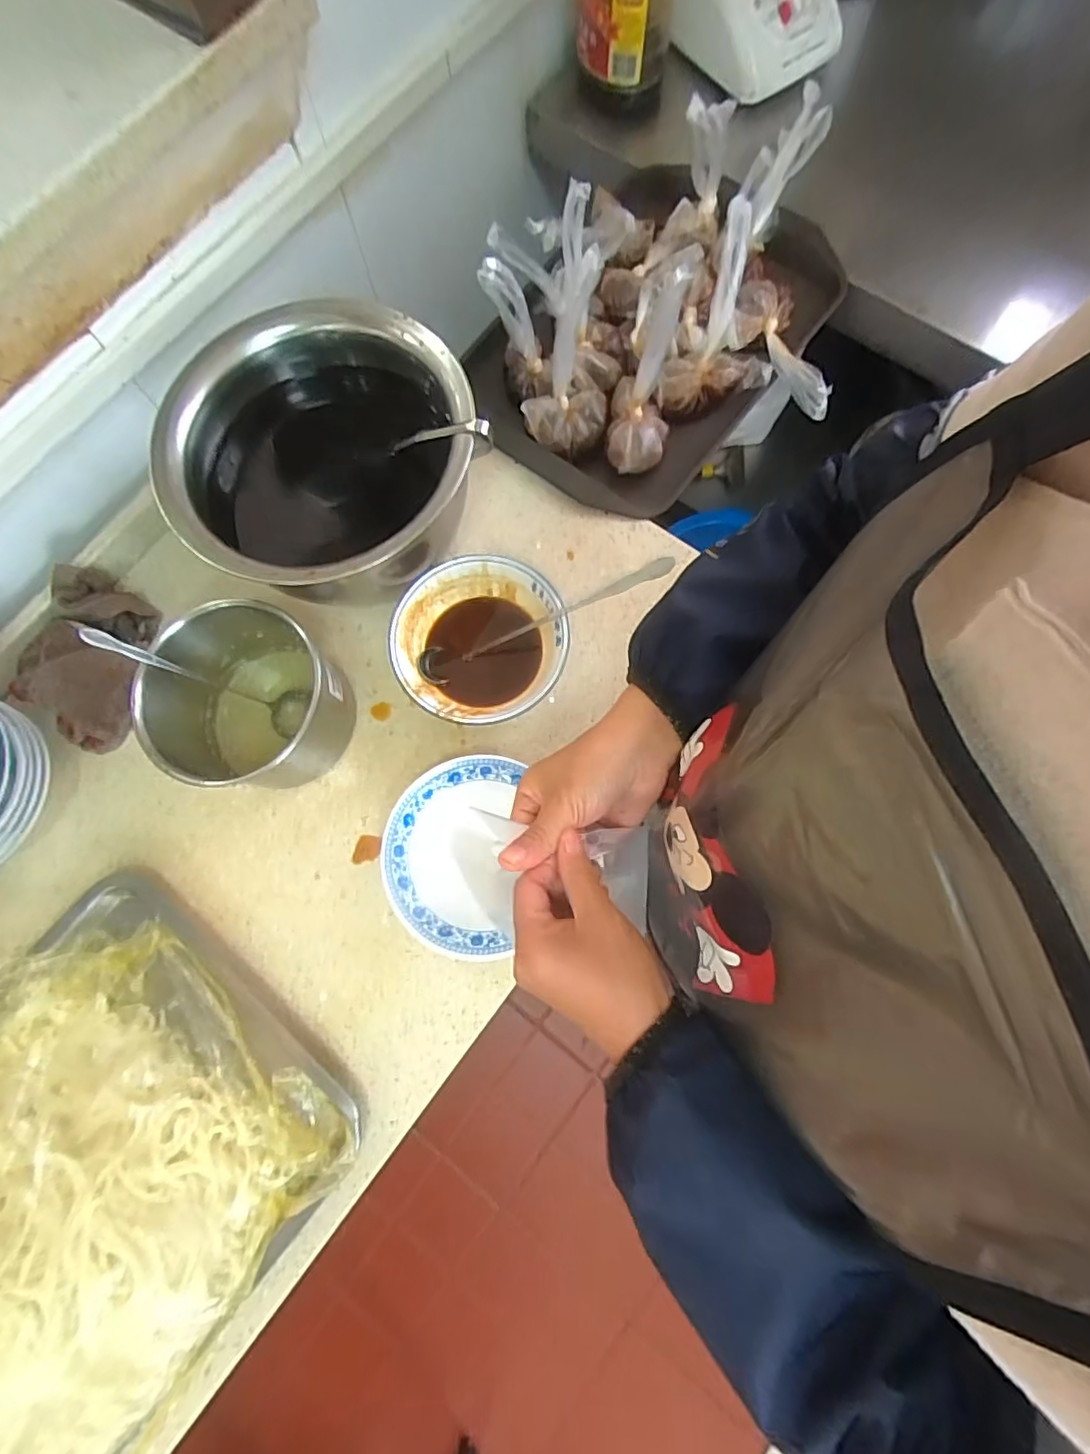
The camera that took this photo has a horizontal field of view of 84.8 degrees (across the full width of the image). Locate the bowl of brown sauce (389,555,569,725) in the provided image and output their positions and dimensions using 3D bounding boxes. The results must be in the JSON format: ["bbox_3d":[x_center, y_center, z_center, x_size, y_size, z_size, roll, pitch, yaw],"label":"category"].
[{"bbox_3d":[-0.059,-0.073,0.560,0.153,0.066,0.148,0,77,2],"label":"bowl of brown sauce"}]

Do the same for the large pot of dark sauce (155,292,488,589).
[{"bbox_3d":[-0.186,-0.227,0.552,0.256,0.154,0.252,0,77,2],"label":"large pot of dark sauce"}]

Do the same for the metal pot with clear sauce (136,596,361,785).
[{"bbox_3d":[-0.262,-0.021,0.535,0.137,0.116,0.135,0,77,2],"label":"metal pot with clear sauce"}]

